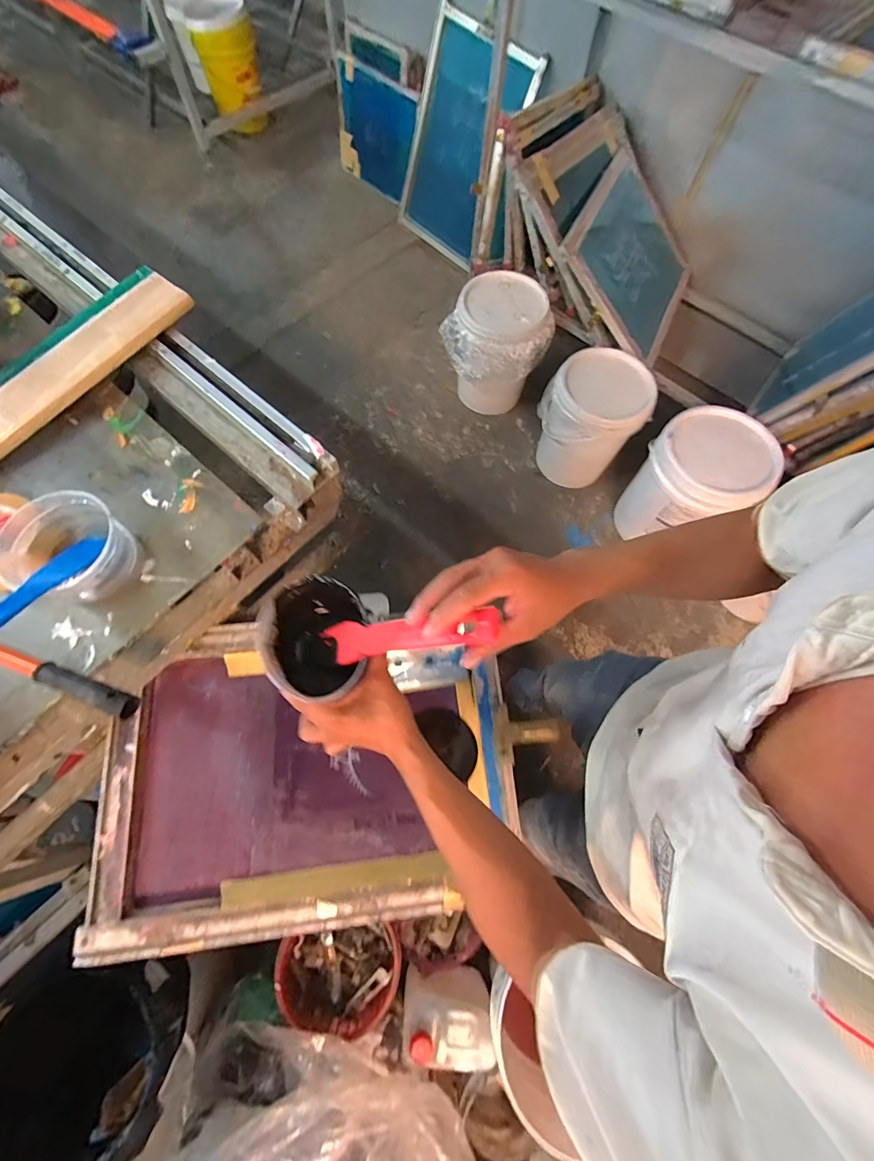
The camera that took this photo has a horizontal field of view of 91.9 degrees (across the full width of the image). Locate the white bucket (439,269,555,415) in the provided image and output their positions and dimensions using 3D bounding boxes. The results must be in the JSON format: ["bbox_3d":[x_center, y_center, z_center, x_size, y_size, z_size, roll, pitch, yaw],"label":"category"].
[{"bbox_3d":[0.227,-0.851,1.610,0.304,0.411,0.323,0,69,-1],"label":"white bucket"}]

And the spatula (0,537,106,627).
[{"bbox_3d":[-0.440,0.025,0.440,0.035,0.017,0.268,0,34,-1],"label":"spatula"}]

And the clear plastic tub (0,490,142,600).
[{"bbox_3d":[-0.449,-0.036,0.526,0.141,0.077,0.122,12,69,3],"label":"clear plastic tub"}]

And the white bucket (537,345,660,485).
[{"bbox_3d":[0.529,-0.559,1.495,0.317,0.371,0.306,0,69,-1],"label":"white bucket"}]

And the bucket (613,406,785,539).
[{"bbox_3d":[0.823,-0.300,1.405,0.320,0.406,0.317,0,69,-1],"label":"bucket"}]

